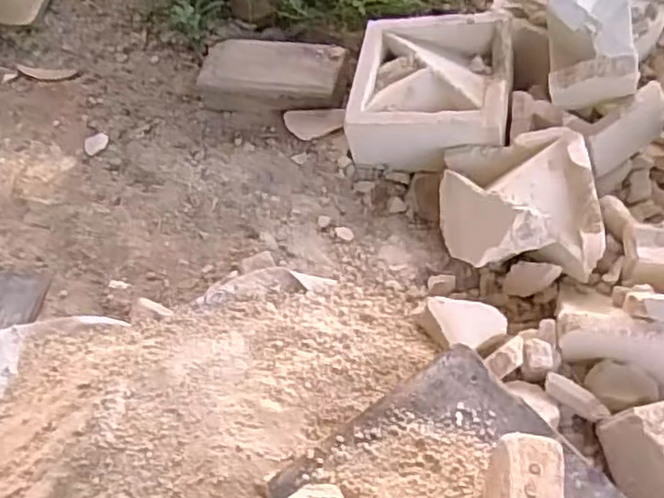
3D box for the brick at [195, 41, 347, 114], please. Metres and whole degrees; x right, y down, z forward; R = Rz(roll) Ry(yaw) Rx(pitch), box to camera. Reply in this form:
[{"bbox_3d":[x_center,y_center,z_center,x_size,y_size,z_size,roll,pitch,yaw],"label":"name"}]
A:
[{"bbox_3d":[-0.088,-0.248,1.024,0.222,0.071,0.098,5,55,10],"label":"brick"}]

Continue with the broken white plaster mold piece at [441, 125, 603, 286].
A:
[{"bbox_3d":[0.213,-0.056,0.791,0.163,0.077,0.183,-2,51,2],"label":"broken white plaster mold piece"}]

